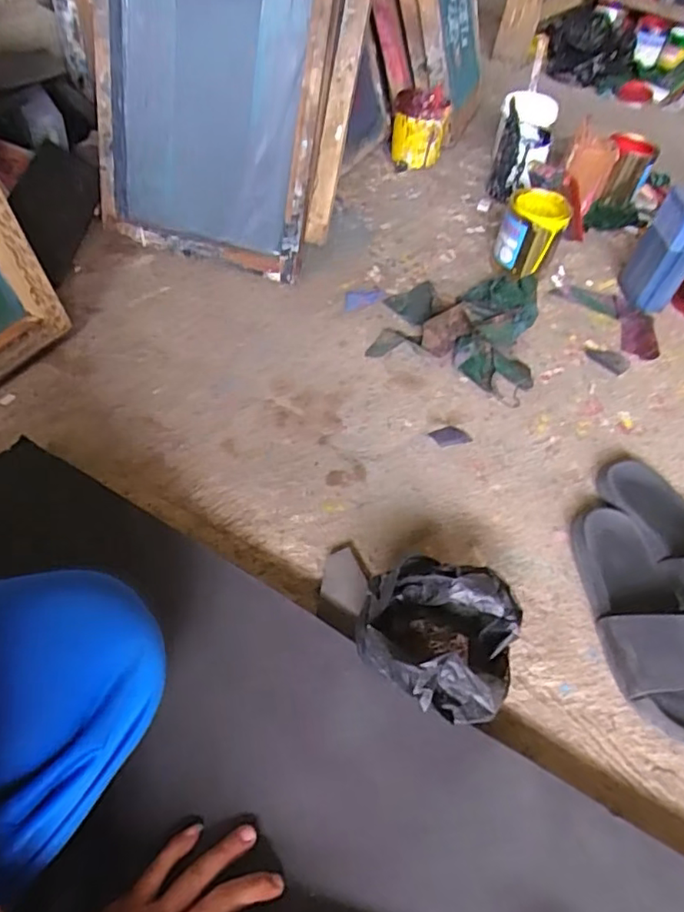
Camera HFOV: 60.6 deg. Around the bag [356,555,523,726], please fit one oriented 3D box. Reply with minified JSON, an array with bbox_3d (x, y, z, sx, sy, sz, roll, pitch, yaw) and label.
[{"bbox_3d":[0.094,0.181,0.579,0.150,0.100,0.156,18,50,8],"label":"bag"}]

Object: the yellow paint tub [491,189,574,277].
[{"bbox_3d":[0.338,-0.399,1.052,0.106,0.120,0.123,22,50,11],"label":"yellow paint tub"}]

